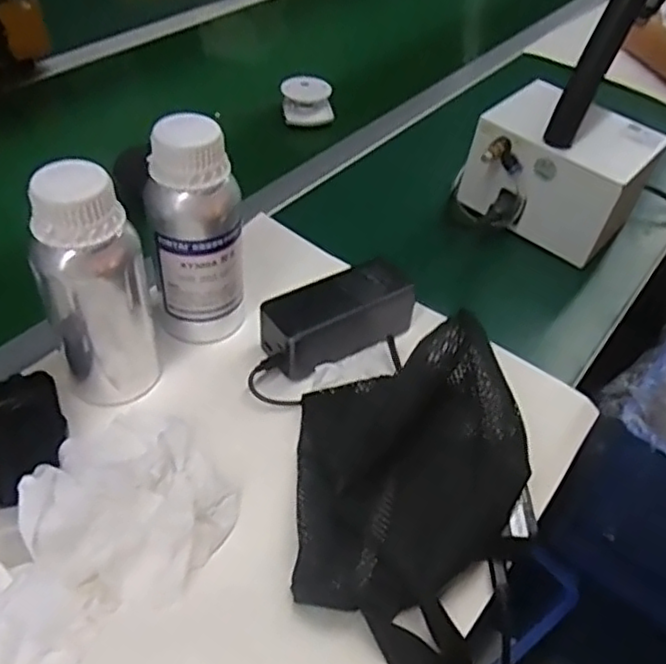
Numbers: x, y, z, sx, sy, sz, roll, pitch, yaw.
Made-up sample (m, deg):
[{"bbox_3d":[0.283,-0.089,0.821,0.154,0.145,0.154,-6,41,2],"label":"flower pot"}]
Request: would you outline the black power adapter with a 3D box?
[{"bbox_3d":[0.006,-0.015,0.558,0.134,0.047,0.054,-27,54,-25],"label":"black power adapter"}]

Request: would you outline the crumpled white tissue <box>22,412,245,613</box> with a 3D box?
[{"bbox_3d":[-0.130,0.106,0.435,0.120,0.046,0.126,17,49,12],"label":"crumpled white tissue"}]

